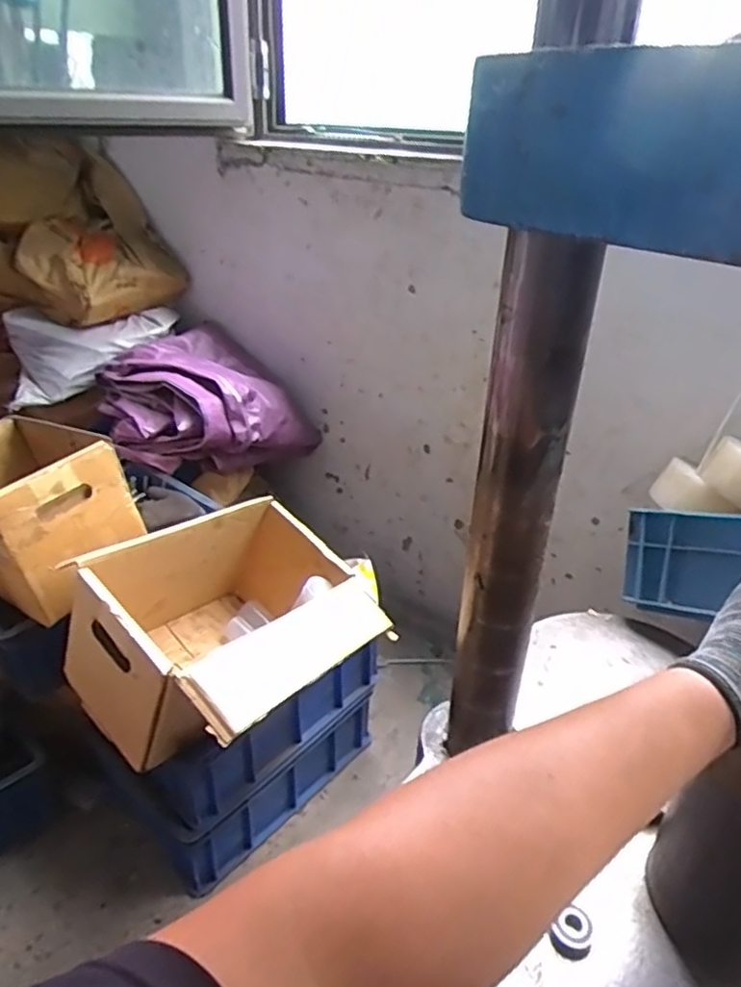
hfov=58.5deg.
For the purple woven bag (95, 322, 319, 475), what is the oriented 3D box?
[{"bbox_3d":[-0.346,-0.186,1.409,0.407,0.207,0.366,-22,38,-34],"label":"purple woven bag"}]

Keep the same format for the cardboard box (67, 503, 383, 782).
[{"bbox_3d":[-0.182,0.178,0.879,0.309,0.212,0.338,25,38,33],"label":"cardboard box"}]

